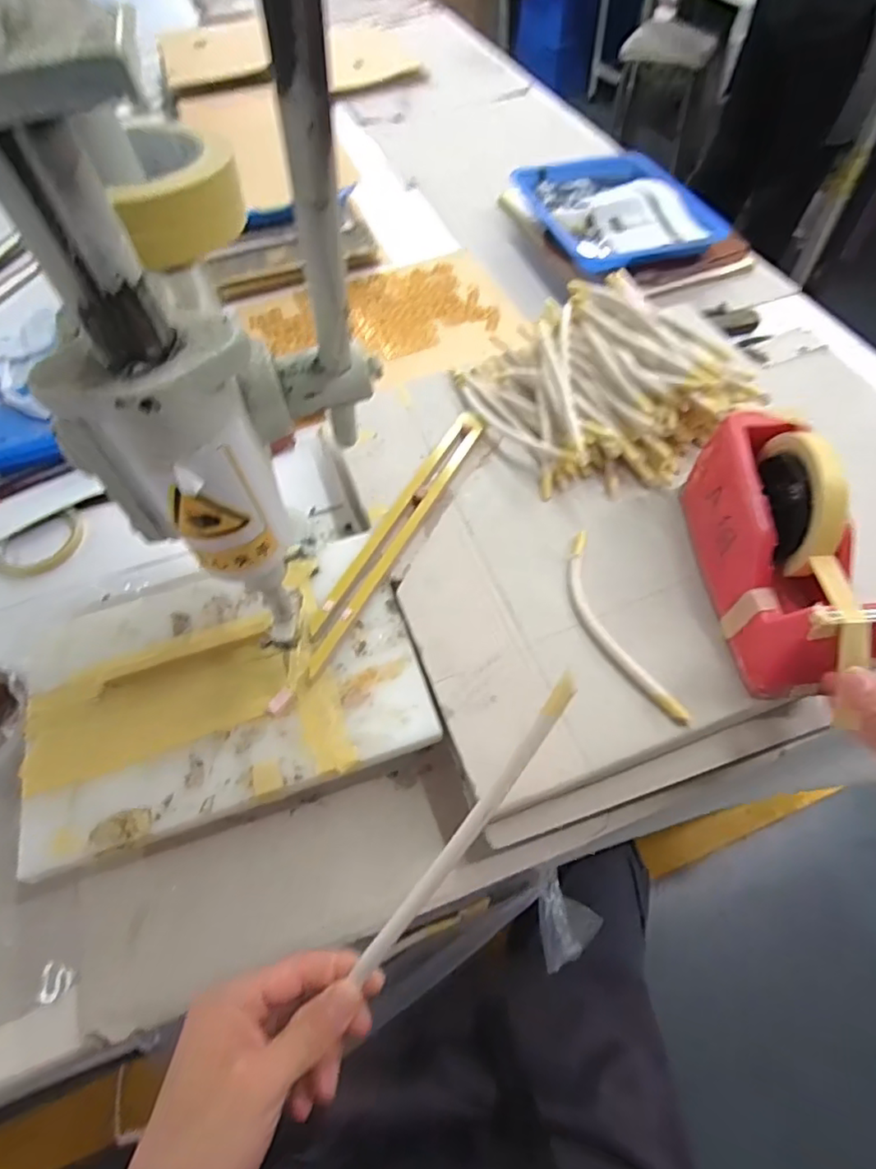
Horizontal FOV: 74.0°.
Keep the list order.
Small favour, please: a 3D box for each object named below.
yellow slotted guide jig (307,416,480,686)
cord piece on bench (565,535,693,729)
[{"bbox_3d":[-0.036,-0.053,0.526,0.031,0.011,0.305,24,62,17],"label":"yellow slotted guide jig"},{"bbox_3d":[0.135,0.032,0.458,0.039,0.011,0.172,-18,59,-8],"label":"cord piece on bench"}]

